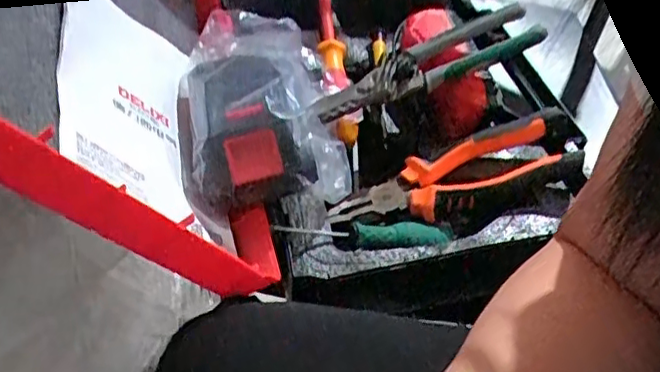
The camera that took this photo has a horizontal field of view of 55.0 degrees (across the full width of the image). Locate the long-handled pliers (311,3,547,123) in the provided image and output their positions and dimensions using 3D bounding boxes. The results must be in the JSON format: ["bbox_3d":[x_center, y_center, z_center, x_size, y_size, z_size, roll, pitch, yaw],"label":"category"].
[{"bbox_3d":[0.076,-0.095,0.496,0.185,0.019,0.043,-24,51,-6],"label":"long-handled pliers"}]

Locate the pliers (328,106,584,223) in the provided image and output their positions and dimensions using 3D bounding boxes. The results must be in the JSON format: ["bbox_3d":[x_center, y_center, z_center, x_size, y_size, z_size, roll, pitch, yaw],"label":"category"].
[{"bbox_3d":[0.093,-0.006,0.477,0.187,0.027,0.054,-18,49,0],"label":"pliers"}]

